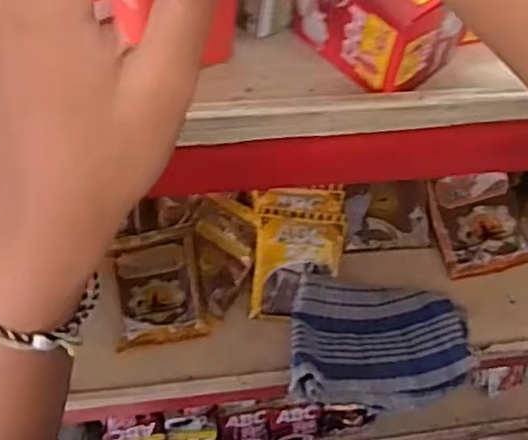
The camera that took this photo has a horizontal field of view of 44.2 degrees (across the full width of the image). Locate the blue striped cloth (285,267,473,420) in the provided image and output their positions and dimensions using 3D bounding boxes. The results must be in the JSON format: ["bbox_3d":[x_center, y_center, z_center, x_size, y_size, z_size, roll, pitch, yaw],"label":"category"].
[{"bbox_3d":[0.121,0.127,0.662,0.183,0.047,0.133,9,58,1],"label":"blue striped cloth"}]

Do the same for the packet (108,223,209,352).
[{"bbox_3d":[-0.112,0.069,0.690,0.086,0.027,0.118,-7,59,-9],"label":"packet"}]

